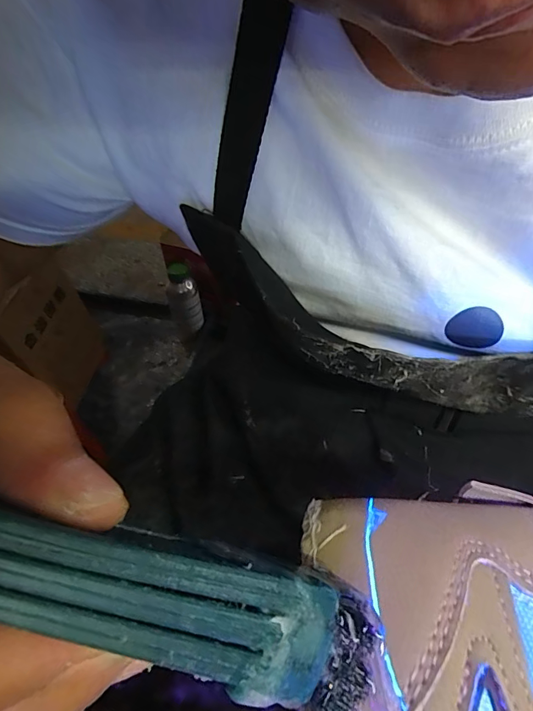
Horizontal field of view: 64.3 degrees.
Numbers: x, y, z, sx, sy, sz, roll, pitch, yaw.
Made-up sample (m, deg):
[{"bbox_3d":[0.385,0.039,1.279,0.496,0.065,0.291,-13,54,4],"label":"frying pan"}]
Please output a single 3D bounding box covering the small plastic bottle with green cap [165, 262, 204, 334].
[{"bbox_3d":[-0.216,-0.142,1.109,0.082,0.181,0.076,-15,50,-9],"label":"small plastic bottle with green cap"}]

